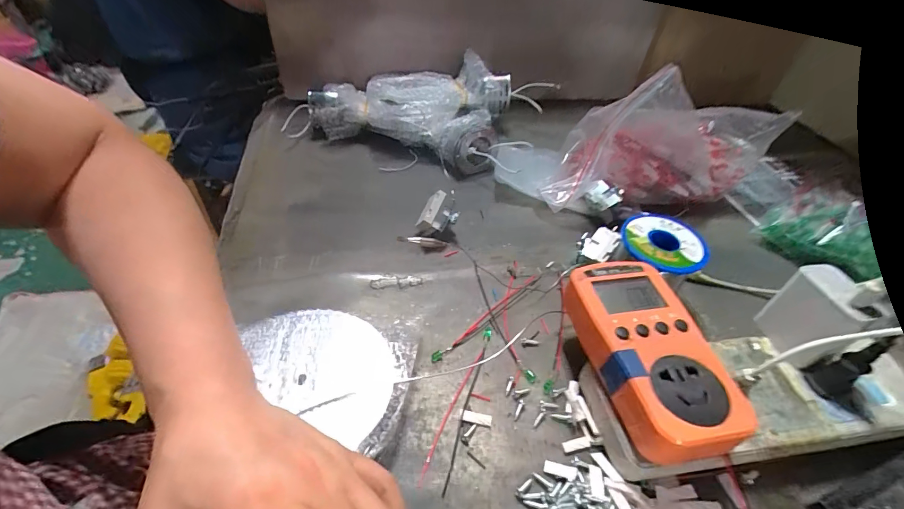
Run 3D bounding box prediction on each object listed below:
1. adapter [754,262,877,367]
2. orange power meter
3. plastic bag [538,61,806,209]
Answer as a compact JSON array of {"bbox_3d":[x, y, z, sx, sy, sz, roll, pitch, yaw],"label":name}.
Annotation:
[{"bbox_3d":[0.248,0.044,0.277,0.030,0.057,0.049,0,45,-4],"label":"adapter"},{"bbox_3d":[0.125,0.061,0.258,0.062,0.031,0.125,-6,46,-11],"label":"orange power meter"},{"bbox_3d":[0.221,-0.121,0.434,0.237,0.132,0.083,-3,45,-7],"label":"plastic bag"}]

